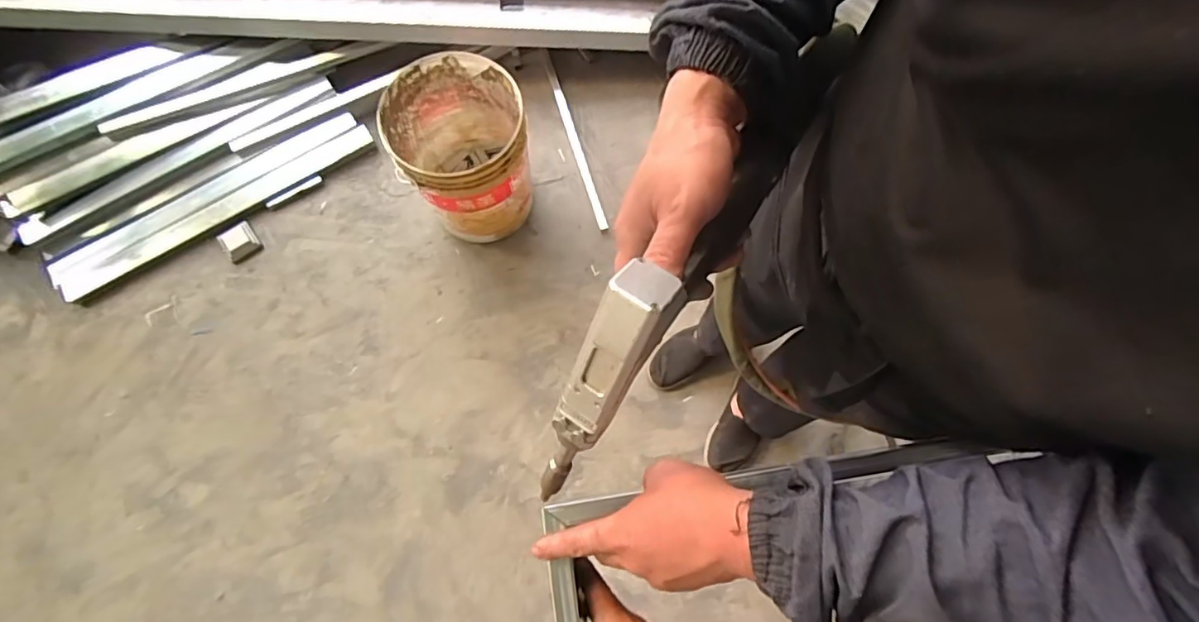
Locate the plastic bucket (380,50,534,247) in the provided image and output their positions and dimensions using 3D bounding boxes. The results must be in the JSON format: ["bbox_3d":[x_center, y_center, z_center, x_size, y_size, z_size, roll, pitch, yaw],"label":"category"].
[{"bbox_3d":[-0.315,-0.357,1.333,0.293,0.353,0.289,0,74,-1],"label":"plastic bucket"}]

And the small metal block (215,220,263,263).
[{"bbox_3d":[-0.926,-0.177,1.448,0.089,0.031,0.091,-35,79,-10],"label":"small metal block"}]

